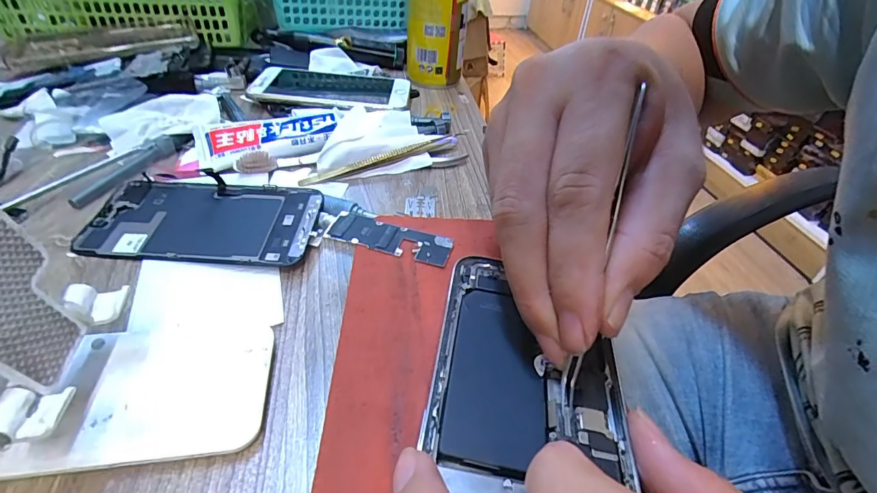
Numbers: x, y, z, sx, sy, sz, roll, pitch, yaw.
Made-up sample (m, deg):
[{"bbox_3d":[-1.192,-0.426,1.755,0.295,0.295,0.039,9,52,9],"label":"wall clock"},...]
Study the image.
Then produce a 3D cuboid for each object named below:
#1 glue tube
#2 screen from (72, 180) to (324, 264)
[{"bbox_3d":[-0.137,-0.089,0.346,0.106,0.018,0.039,-8,42,-16],"label":"glue tube"},{"bbox_3d":[-0.152,-0.018,0.282,0.145,0.004,0.067,2,48,2],"label":"screen"}]

